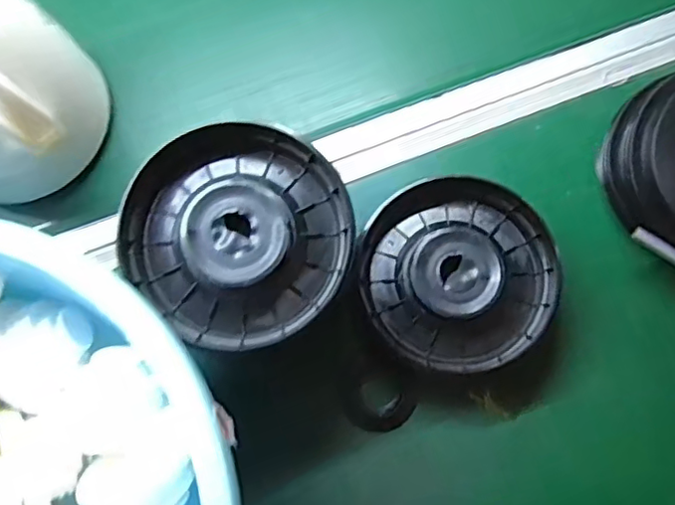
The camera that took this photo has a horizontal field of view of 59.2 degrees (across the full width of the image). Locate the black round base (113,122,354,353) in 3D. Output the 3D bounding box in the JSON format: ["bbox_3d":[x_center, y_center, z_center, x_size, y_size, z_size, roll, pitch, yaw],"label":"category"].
[{"bbox_3d":[-0.062,-0.013,0.375,0.133,0.032,0.140,0,79,0],"label":"black round base"}]

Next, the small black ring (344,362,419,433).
[{"bbox_3d":[0.033,0.112,0.456,0.055,0.011,0.051,0,79,0],"label":"small black ring"}]

